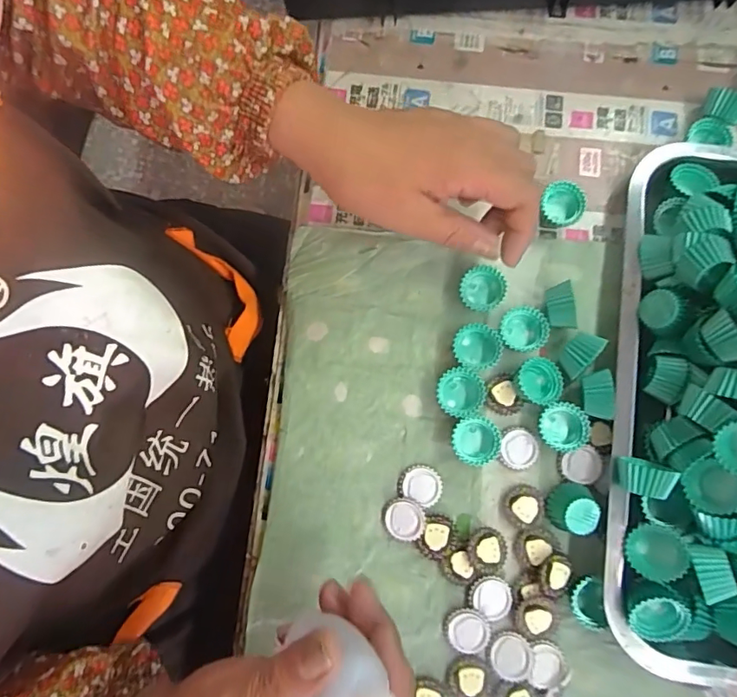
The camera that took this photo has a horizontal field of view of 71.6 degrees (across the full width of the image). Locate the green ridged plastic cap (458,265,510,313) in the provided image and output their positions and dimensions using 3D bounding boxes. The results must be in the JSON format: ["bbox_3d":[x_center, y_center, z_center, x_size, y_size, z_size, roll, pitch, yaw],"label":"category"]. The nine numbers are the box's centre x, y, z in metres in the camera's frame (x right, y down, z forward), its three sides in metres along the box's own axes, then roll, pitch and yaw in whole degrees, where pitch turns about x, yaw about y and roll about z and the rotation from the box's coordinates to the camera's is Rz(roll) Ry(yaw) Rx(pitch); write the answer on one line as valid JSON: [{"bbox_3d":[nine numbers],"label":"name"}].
[{"bbox_3d":[0.080,-0.041,0.358,0.031,0.015,0.029,0,79,1],"label":"green ridged plastic cap"}]

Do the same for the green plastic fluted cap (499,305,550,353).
[{"bbox_3d":[0.108,-0.012,0.355,0.030,0.016,0.030,0,79,1],"label":"green plastic fluted cap"}]

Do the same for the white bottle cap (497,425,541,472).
[{"bbox_3d":[0.102,0.068,0.346,0.027,0.005,0.029,0,79,1],"label":"white bottle cap"}]

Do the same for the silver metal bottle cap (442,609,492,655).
[{"bbox_3d":[0.063,0.180,0.325,0.027,0.006,0.028,0,79,1],"label":"silver metal bottle cap"}]

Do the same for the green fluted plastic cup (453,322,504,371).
[{"bbox_3d":[0.074,-0.001,0.350,0.031,0.016,0.030,0,79,1],"label":"green fluted plastic cup"}]

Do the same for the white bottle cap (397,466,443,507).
[{"bbox_3d":[0.035,0.091,0.342,0.029,0.007,0.024,21,80,5],"label":"white bottle cap"}]

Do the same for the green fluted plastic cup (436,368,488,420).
[{"bbox_3d":[0.062,0.031,0.348,0.031,0.014,0.032,0,79,1],"label":"green fluted plastic cup"}]

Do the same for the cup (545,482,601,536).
[{"bbox_3d":[0.132,0.106,0.330,0.027,0.018,0.032,-40,81,-6],"label":"cup"}]

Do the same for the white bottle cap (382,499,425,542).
[{"bbox_3d":[0.023,0.113,0.337,0.028,0.008,0.026,0,79,1],"label":"white bottle cap"}]

